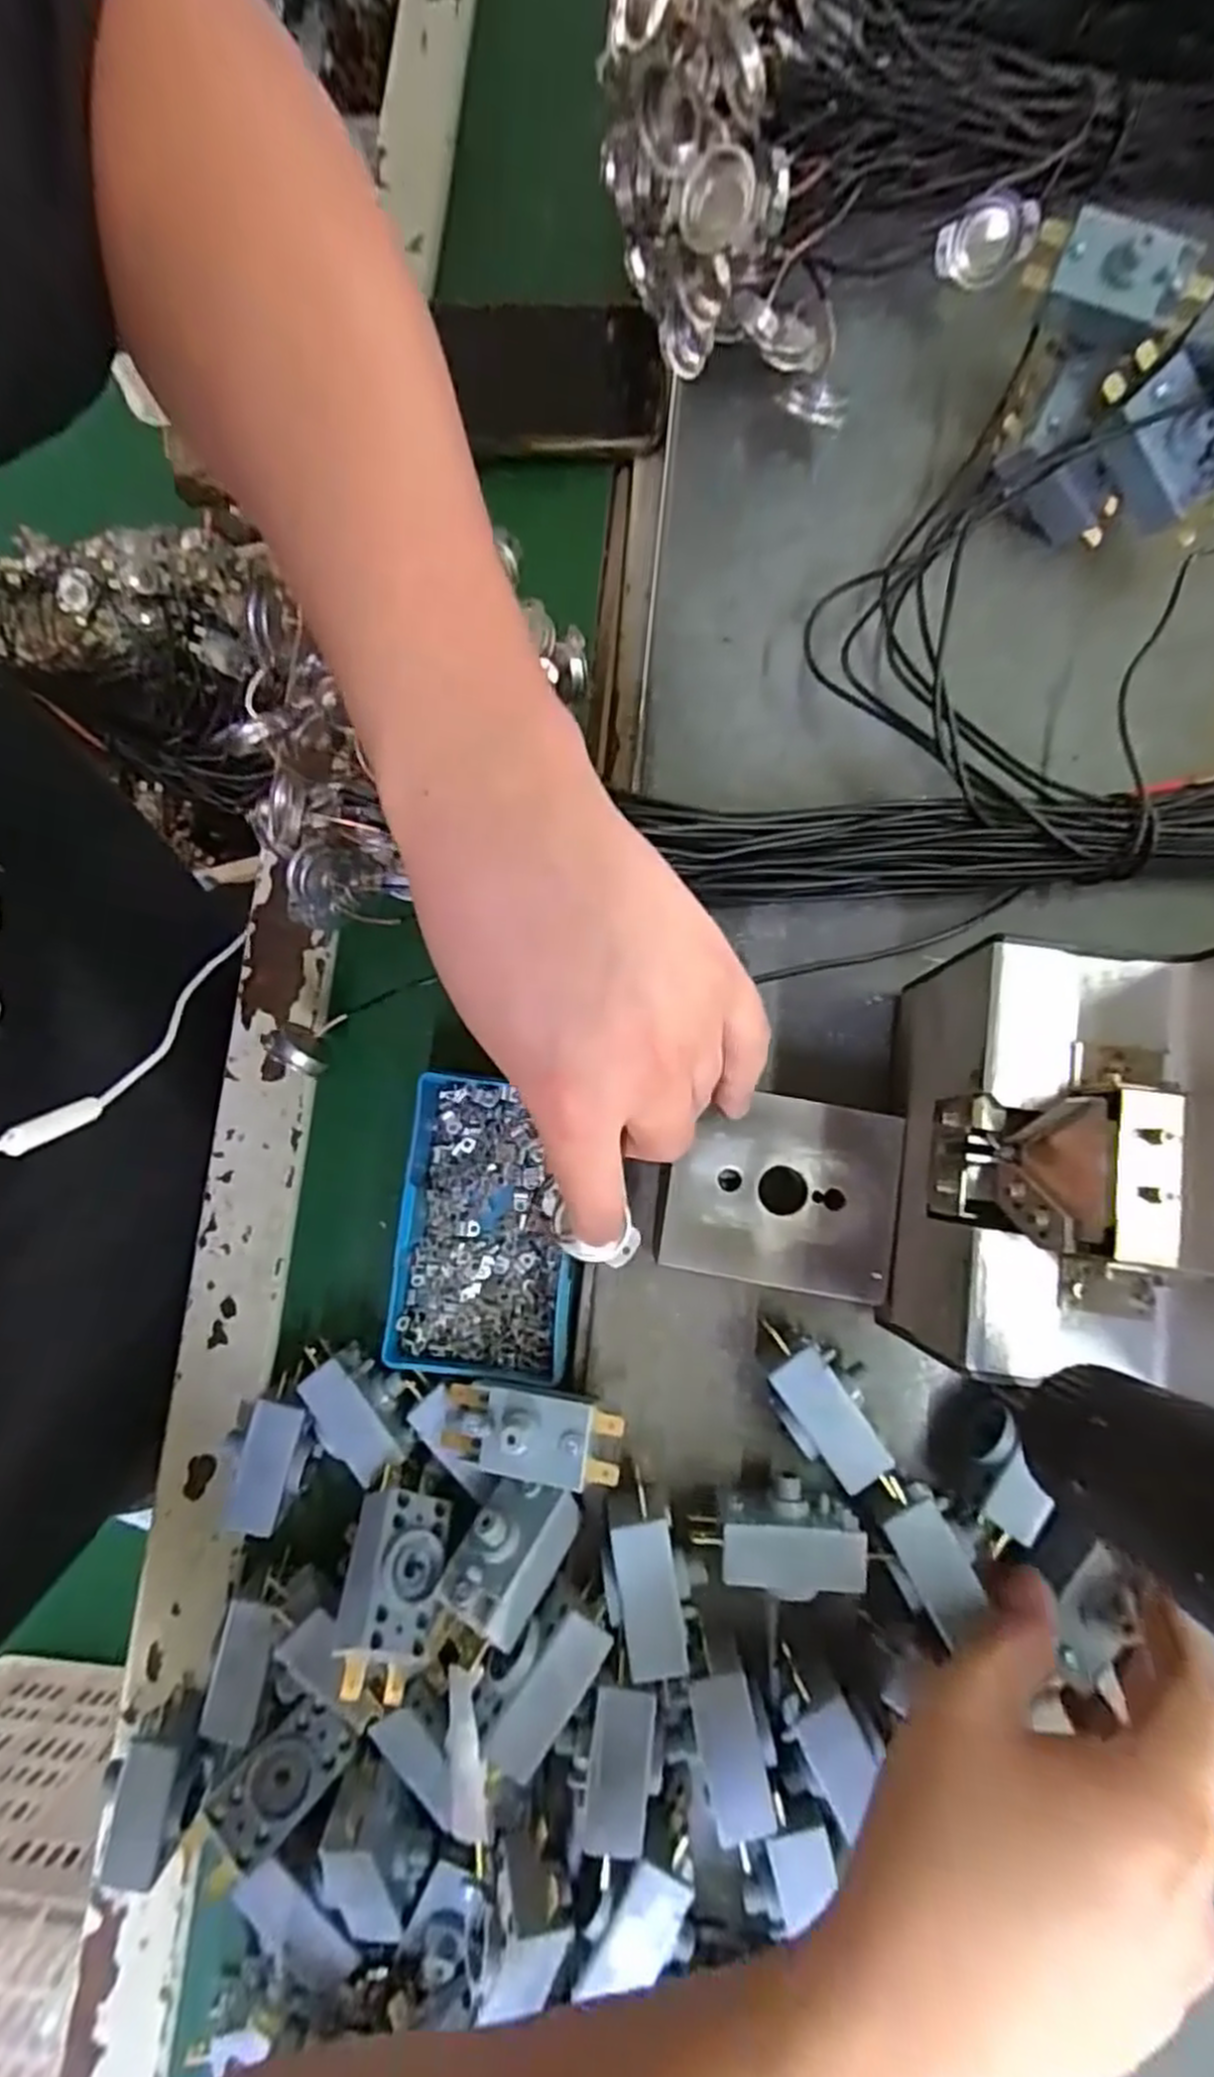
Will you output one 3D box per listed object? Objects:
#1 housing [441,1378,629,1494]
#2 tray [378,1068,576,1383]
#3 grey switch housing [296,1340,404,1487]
[{"bbox_3d":[-0.031,0.139,0.277,0.067,0.024,0.028,1,79,20],"label":"housing"},{"bbox_3d":[-0.049,0.076,0.323,0.071,0.026,0.115,3,79,2],"label":"tray"},{"bbox_3d":[-0.097,0.143,0.308,0.031,0.025,0.051,-33,80,-5],"label":"grey switch housing"}]

